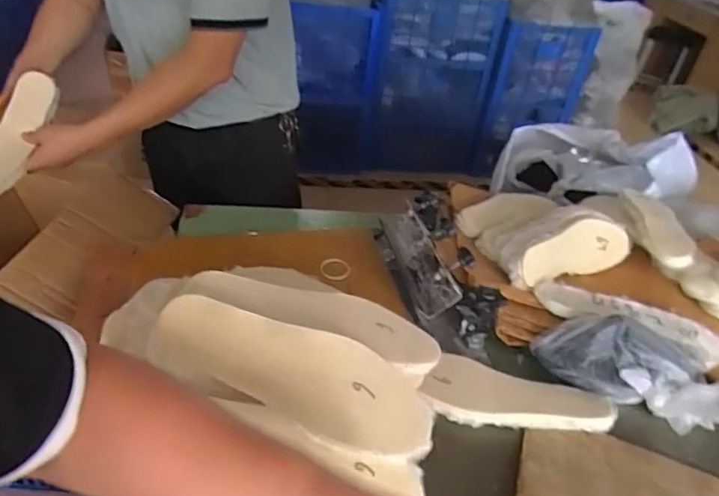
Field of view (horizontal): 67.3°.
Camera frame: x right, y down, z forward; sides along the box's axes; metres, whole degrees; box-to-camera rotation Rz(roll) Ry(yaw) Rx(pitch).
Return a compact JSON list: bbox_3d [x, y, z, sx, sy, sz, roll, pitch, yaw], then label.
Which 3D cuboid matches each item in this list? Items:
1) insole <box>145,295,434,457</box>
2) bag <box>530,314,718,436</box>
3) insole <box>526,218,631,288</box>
[{"bbox_3d":[-0.064,0.124,0.518,0.273,0.024,0.095,16,63,-2],"label":"insole"},{"bbox_3d":[0.370,0.160,0.730,0.252,0.094,0.088,20,38,17],"label":"bag"},{"bbox_3d":[0.357,0.004,0.896,0.267,0.092,0.027,-5,8,-34],"label":"insole"}]

